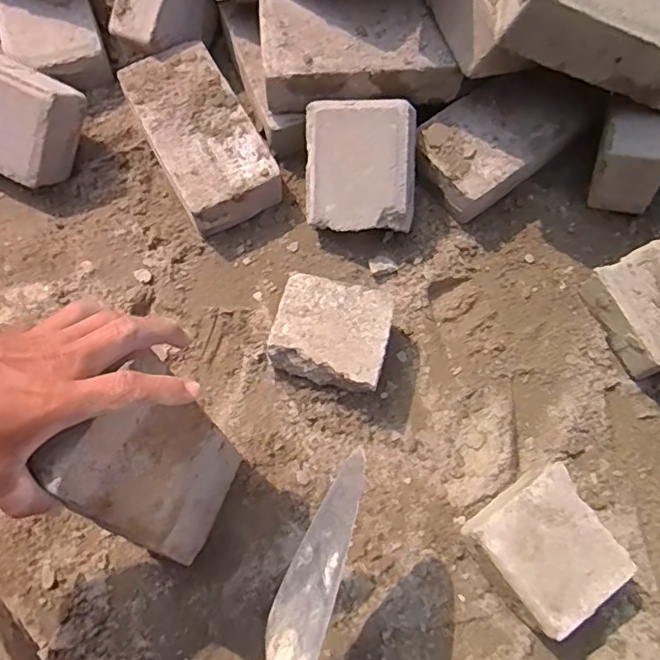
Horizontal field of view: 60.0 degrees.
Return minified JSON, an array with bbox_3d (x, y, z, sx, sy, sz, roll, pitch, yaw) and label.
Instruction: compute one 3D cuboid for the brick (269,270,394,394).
[{"bbox_3d":[0.003,0.008,0.565,0.112,0.060,0.096,12,71,4],"label":"brick"}]

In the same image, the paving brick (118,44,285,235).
[{"bbox_3d":[-0.148,-0.220,0.651,0.112,0.051,0.212,-28,73,-9],"label":"paving brick"}]

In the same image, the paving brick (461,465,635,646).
[{"bbox_3d":[0.187,0.193,0.509,0.101,0.064,0.112,-32,74,-10],"label":"paving brick"}]

